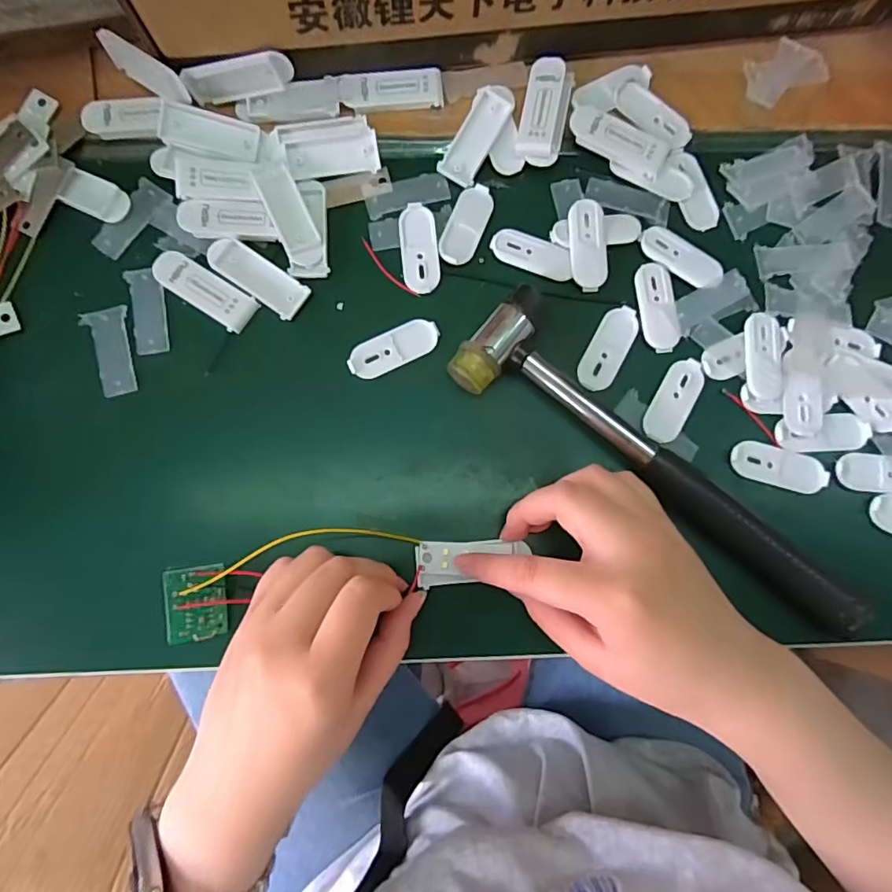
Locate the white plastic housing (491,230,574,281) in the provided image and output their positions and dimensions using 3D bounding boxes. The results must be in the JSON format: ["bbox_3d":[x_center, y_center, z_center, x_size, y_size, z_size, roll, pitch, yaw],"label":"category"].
[{"bbox_3d":[0.048,-0.106,0.291,0.046,0.004,0.020,20,84,1],"label":"white plastic housing"}]

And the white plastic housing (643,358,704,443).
[{"bbox_3d":[0.121,-0.025,0.281,0.019,0.004,0.049,31,84,2],"label":"white plastic housing"}]

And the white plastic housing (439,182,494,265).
[{"bbox_3d":[0.012,-0.123,0.293,0.020,0.004,0.049,22,84,1],"label":"white plastic housing"}]

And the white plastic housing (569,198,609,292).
[{"bbox_3d":[0.078,-0.109,0.290,0.020,0.008,0.048,0,84,-1],"label":"white plastic housing"}]

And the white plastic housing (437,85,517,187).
[{"bbox_3d":[0.017,-0.173,0.295,0.022,0.009,0.051,29,84,2],"label":"white plastic housing"}]

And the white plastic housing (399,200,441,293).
[{"bbox_3d":[-0.014,-0.108,0.290,0.020,0.004,0.049,-6,84,-2],"label":"white plastic housing"}]

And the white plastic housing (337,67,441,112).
[{"bbox_3d":[-0.030,-0.201,0.296,0.057,0.004,0.020,-4,84,-2],"label":"white plastic housing"}]

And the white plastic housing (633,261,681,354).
[{"bbox_3d":[0.116,-0.076,0.288,0.020,0.004,0.050,-6,84,-2],"label":"white plastic housing"}]

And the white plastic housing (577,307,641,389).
[{"bbox_3d":[0.088,-0.053,0.285,0.020,0.004,0.050,28,84,2],"label":"white plastic housing"}]

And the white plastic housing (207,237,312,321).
[{"bbox_3d":[-0.101,-0.091,0.283,0.056,0.004,0.021,35,84,3],"label":"white plastic housing"}]

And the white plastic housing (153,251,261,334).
[{"bbox_3d":[-0.130,-0.084,0.283,0.058,0.004,0.021,34,84,3],"label":"white plastic housing"}]

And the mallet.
[{"bbox_3d":[0.111,0.007,0.268,0.232,0.023,0.055,36,84,3],"label":"mallet"}]

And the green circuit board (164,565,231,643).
[{"bbox_3d":[-0.117,0.074,0.250,0.026,0.005,0.036,-4,97,-28],"label":"green circuit board"}]

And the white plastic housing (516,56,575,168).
[{"bbox_3d":[0.056,-0.188,0.296,0.024,0.009,0.058,13,84,0],"label":"white plastic housing"}]

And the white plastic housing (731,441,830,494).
[{"bbox_3d":[0.176,0.011,0.277,0.051,0.004,0.021,16,84,1],"label":"white plastic housing"}]

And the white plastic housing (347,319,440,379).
[{"bbox_3d":[-0.028,-0.052,0.282,0.050,0.004,0.021,-26,85,-4],"label":"white plastic housing"}]

